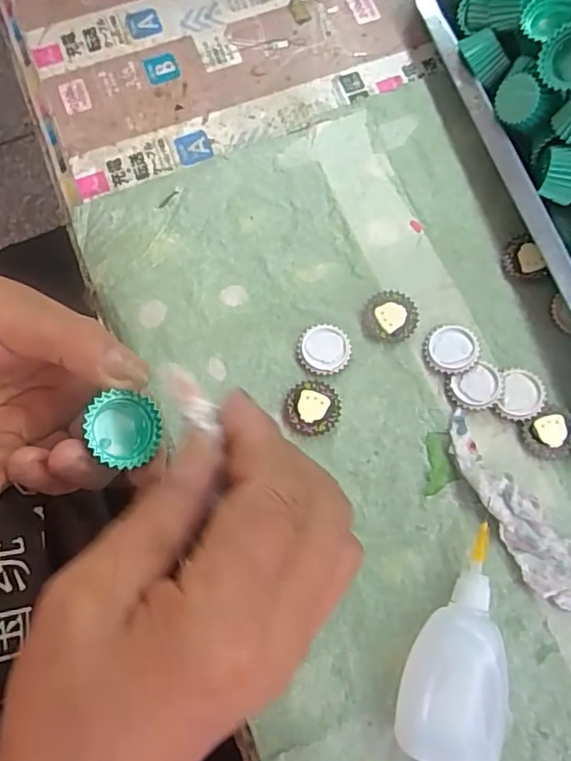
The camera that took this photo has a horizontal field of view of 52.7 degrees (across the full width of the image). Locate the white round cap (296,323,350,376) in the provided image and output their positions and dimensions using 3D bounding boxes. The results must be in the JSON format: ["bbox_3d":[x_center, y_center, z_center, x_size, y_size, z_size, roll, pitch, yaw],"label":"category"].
[{"bbox_3d":[0.021,-0.017,0.305,0.027,0.006,0.028,0,76,0],"label":"white round cap"}]

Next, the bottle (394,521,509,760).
[{"bbox_3d":[0.076,0.117,0.260,0.042,0.028,0.094,12,76,3],"label":"bottle"}]

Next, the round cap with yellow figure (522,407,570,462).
[{"bbox_3d":[0.137,0.028,0.295,0.029,0.006,0.025,-29,77,-7],"label":"round cap with yellow figure"}]

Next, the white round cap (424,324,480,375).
[{"bbox_3d":[0.088,-0.017,0.304,0.026,0.008,0.027,0,76,0],"label":"white round cap"}]

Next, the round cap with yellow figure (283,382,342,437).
[{"bbox_3d":[0.014,0.014,0.298,0.028,0.007,0.028,0,76,0],"label":"round cap with yellow figure"}]

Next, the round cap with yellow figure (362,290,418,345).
[{"bbox_3d":[0.057,-0.034,0.310,0.028,0.006,0.029,0,76,0],"label":"round cap with yellow figure"}]

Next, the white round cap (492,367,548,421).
[{"bbox_3d":[0.122,0.007,0.298,0.024,0.009,0.027,17,76,5],"label":"white round cap"}]

